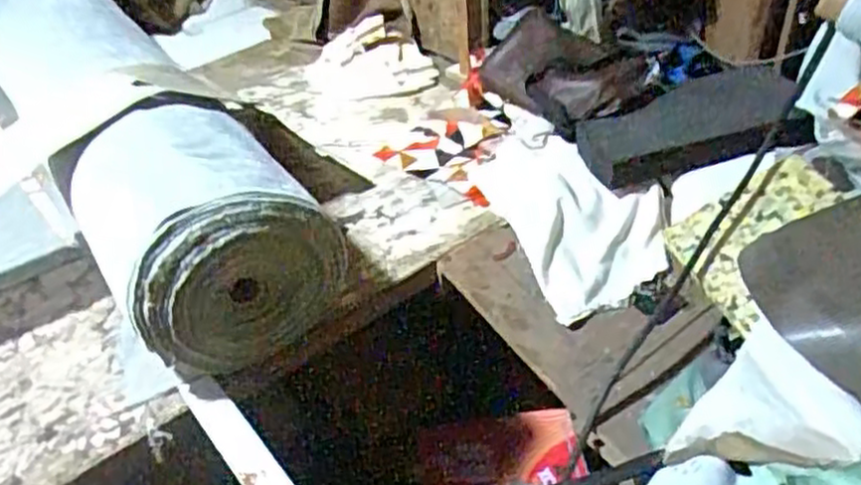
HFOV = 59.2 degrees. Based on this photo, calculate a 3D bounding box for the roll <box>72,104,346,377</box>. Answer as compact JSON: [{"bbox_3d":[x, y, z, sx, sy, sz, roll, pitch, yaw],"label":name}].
[{"bbox_3d":[-0.270,-0.020,0.909,0.233,0.203,0.299,-24,43,-25],"label":"roll"}]

